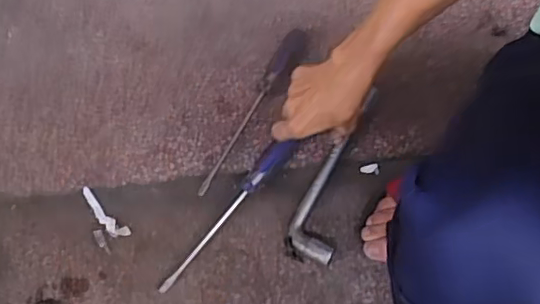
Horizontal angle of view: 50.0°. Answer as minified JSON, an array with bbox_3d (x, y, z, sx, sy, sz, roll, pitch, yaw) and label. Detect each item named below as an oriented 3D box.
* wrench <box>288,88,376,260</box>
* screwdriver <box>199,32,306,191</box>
[{"bbox_3d":[0.075,0.022,0.663,0.052,0.017,0.202,20,82,5],"label":"wrench"},{"bbox_3d":[-0.015,-0.053,0.701,0.025,0.031,0.244,26,72,12],"label":"screwdriver"}]

